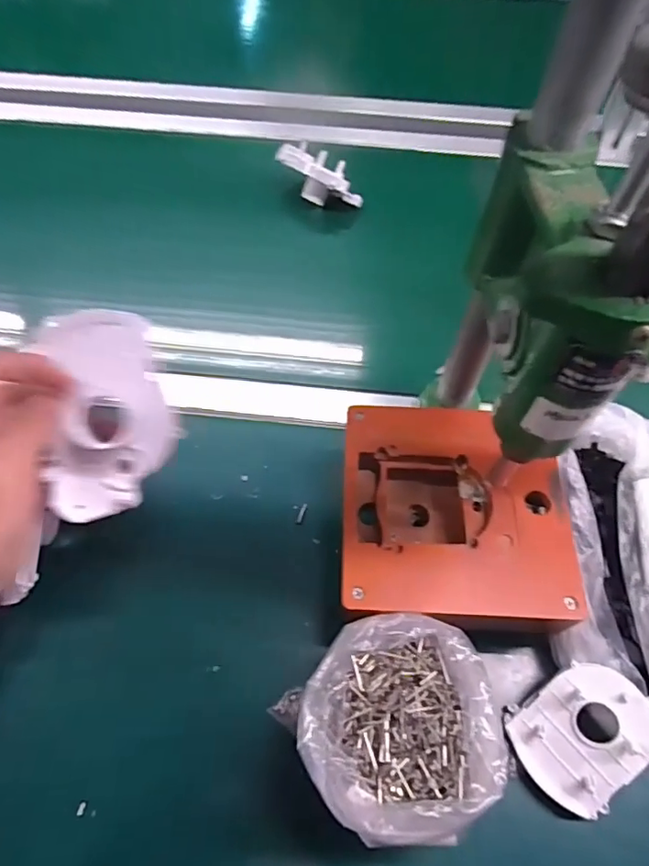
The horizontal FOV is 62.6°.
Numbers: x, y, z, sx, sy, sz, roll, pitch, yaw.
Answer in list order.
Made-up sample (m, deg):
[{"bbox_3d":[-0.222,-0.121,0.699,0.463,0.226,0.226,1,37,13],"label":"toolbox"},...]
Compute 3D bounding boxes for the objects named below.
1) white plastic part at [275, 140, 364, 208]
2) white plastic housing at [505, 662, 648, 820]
[{"bbox_3d":[-0.004,-0.299,0.618,0.098,0.046,0.045,10,59,6],"label":"white plastic part"},{"bbox_3d":[0.164,0.189,0.337,0.082,0.020,0.067,-41,65,8],"label":"white plastic housing"}]

